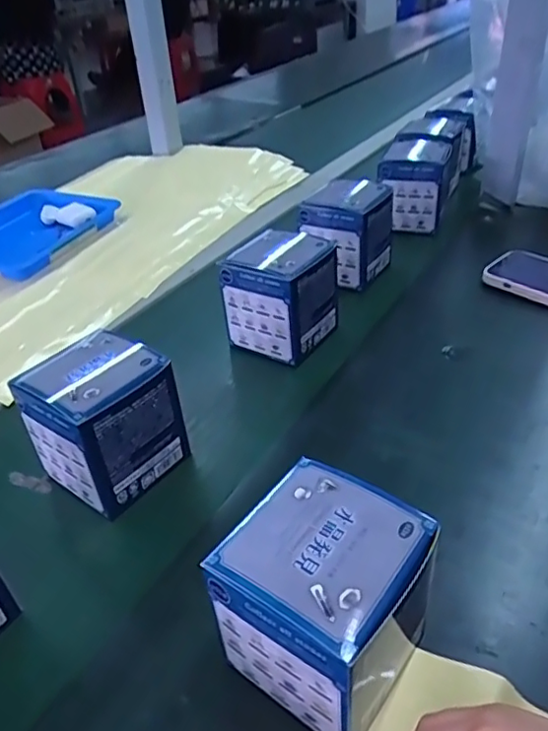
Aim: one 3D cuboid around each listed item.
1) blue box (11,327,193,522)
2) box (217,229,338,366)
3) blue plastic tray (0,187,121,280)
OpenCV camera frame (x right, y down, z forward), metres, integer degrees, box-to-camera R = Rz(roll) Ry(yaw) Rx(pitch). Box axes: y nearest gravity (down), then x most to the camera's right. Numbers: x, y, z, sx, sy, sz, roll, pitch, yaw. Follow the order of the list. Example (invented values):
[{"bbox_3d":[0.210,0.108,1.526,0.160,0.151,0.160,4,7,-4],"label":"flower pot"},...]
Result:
[{"bbox_3d":[-0.121,0.040,0.421,0.081,0.101,0.092,23,45,30],"label":"blue box"},{"bbox_3d":[0.005,-0.066,0.547,0.084,0.104,0.075,20,43,28],"label":"box"},{"bbox_3d":[-0.338,-0.184,0.785,0.168,0.025,0.210,11,40,19],"label":"blue plastic tray"}]

